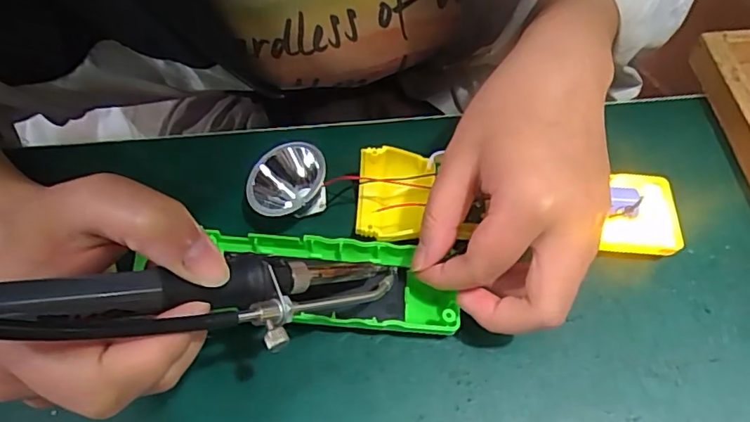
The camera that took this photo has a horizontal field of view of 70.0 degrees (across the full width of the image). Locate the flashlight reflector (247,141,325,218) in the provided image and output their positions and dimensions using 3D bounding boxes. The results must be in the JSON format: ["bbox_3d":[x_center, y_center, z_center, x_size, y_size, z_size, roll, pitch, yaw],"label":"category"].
[{"bbox_3d":[-0.046,-0.012,0.283,0.042,0.039,0.026,-16,61,-7],"label":"flashlight reflector"}]

